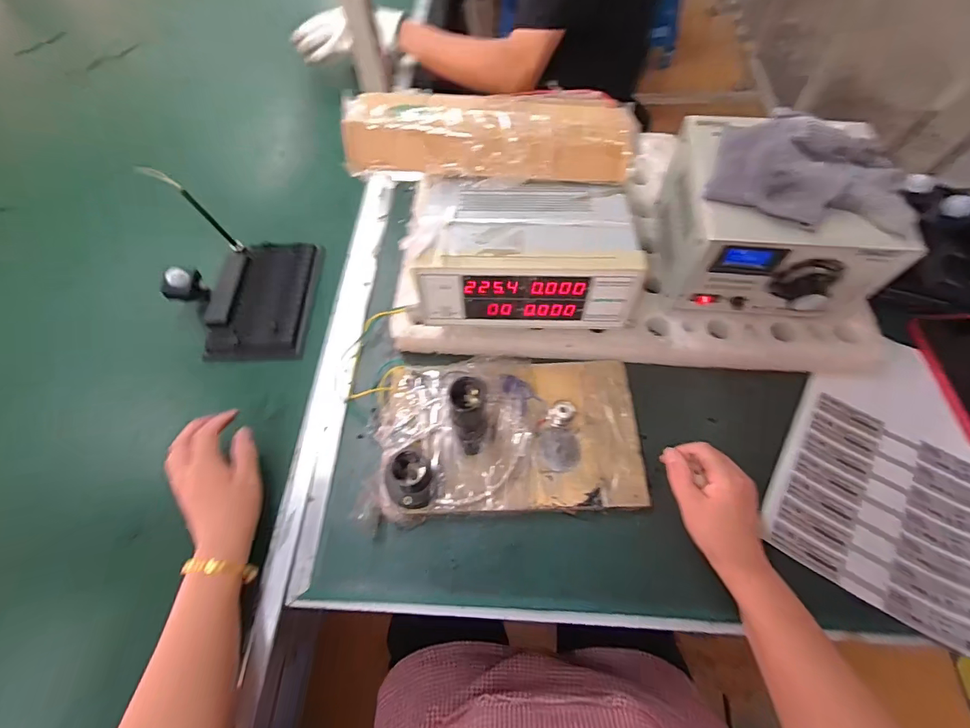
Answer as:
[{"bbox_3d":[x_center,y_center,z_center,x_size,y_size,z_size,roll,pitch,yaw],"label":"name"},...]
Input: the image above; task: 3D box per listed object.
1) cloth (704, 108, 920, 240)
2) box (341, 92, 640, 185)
[{"bbox_3d":[0.303,-0.178,0.410,0.177,0.046,0.101,8,63,7],"label":"cloth"},{"bbox_3d":[0.006,-0.251,0.475,0.295,0.043,0.115,6,63,6],"label":"box"}]

